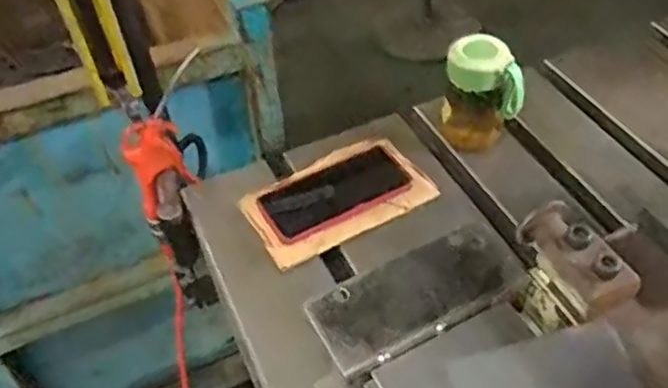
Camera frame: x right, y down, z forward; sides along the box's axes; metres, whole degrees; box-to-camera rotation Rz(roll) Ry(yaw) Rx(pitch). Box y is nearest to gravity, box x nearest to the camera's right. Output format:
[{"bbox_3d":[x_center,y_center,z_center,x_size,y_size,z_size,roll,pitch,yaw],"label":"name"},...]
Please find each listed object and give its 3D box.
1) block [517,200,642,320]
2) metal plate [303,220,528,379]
[{"bbox_3d":[0.176,0.045,0.514,0.043,0.044,0.093,-23,49,-18],"label":"block"},{"bbox_3d":[0.064,0.074,0.534,0.162,0.012,0.071,-22,49,-17],"label":"metal plate"}]

